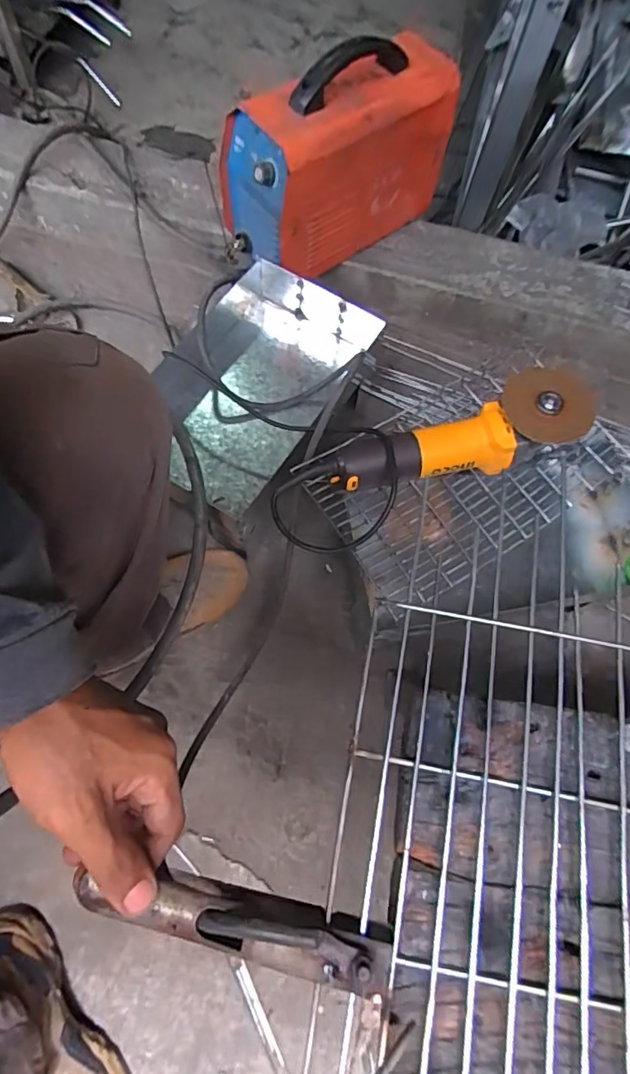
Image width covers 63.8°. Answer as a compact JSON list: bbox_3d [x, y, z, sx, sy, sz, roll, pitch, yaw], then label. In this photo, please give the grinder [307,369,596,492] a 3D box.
[{"bbox_3d":[0.150,-0.110,0.570,0.296,0.080,0.089,-13,69,-9],"label":"grinder"}]

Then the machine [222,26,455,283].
[{"bbox_3d":[0.034,-0.550,0.751,0.320,0.240,0.147,-27,72,-14],"label":"machine"}]

